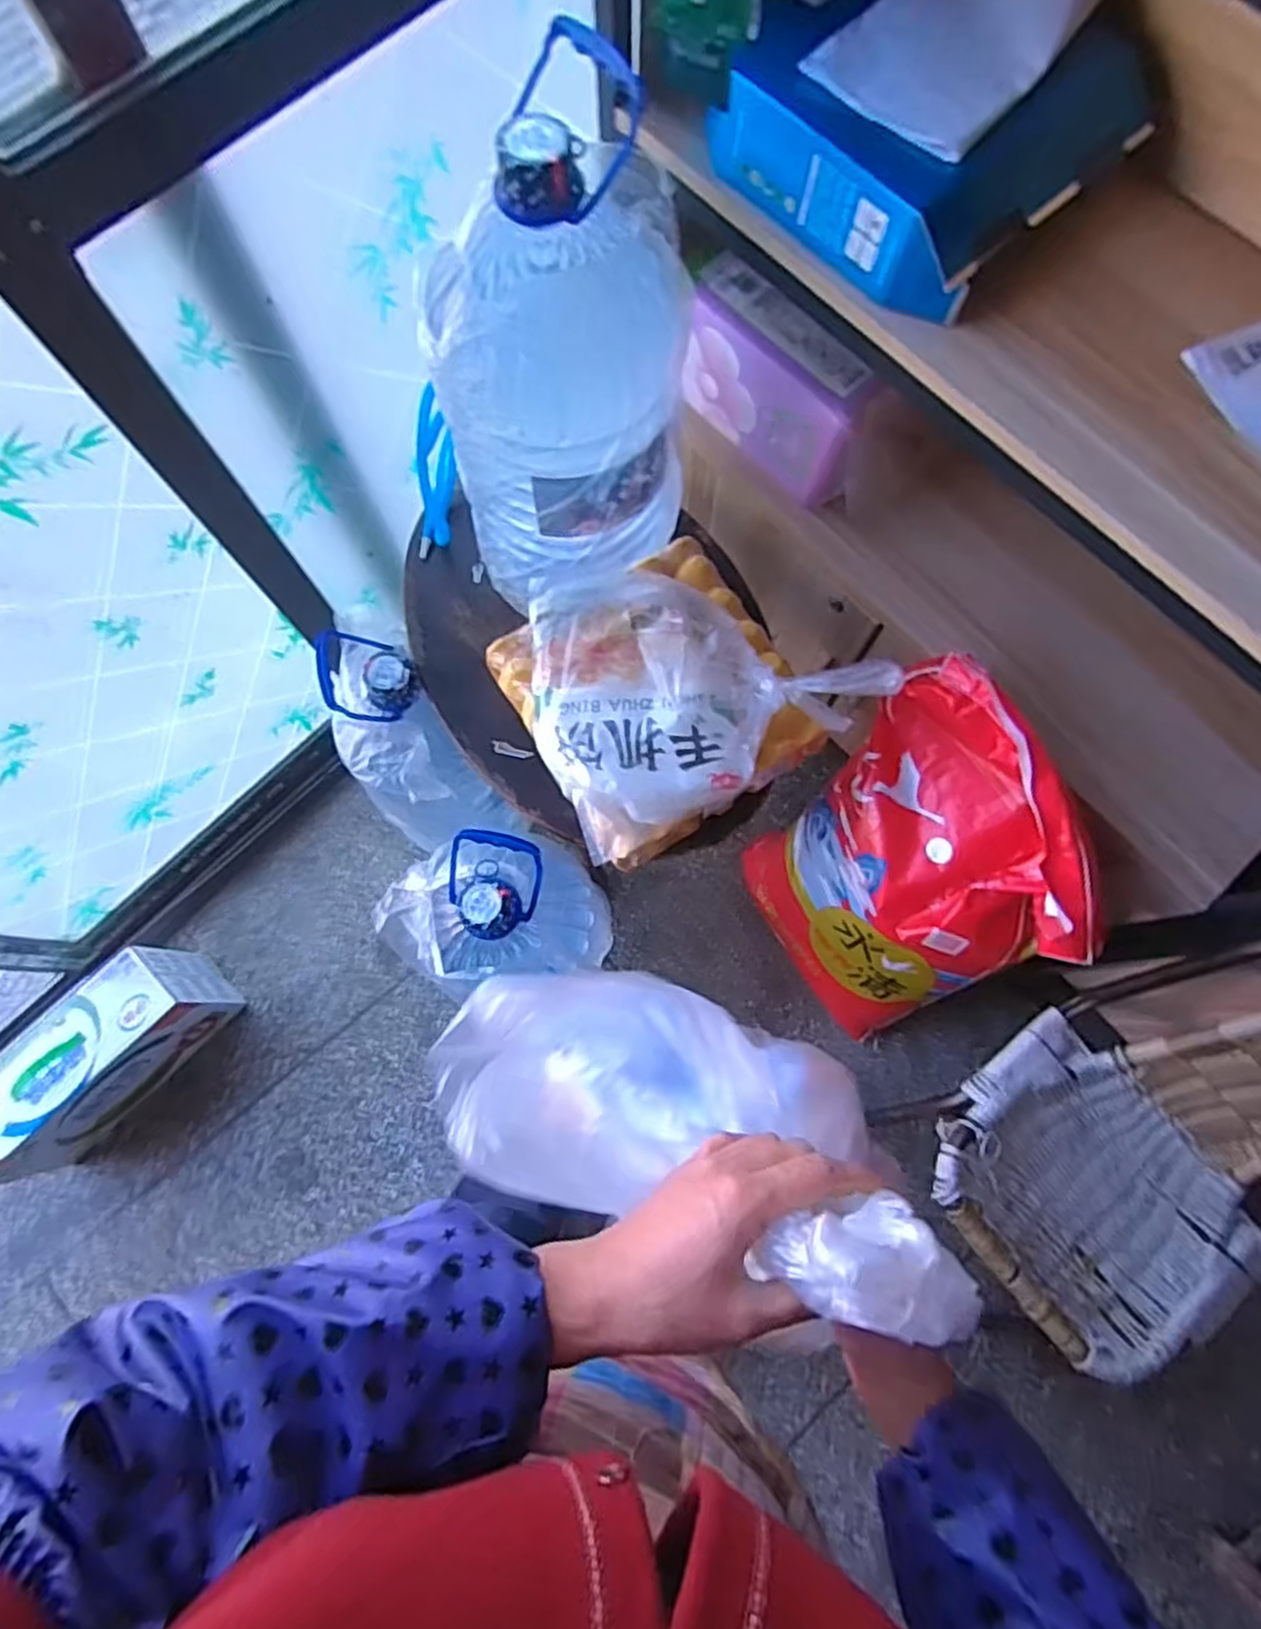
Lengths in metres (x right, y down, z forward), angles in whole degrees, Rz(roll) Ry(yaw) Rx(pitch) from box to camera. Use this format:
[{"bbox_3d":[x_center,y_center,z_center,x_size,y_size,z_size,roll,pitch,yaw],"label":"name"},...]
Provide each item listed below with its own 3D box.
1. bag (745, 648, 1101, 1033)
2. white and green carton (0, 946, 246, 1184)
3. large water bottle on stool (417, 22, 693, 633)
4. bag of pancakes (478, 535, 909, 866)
[{"bbox_3d":[0.343,0.091,1.003,0.253,0.507,0.369,-34,79,-7],"label":"bag"},{"bbox_3d":[-0.793,0.372,1.124,0.128,0.209,0.365,44,81,9],"label":"white and green carton"},{"bbox_3d":[-0.073,-0.442,0.771,0.254,0.406,0.261,1,77,0],"label":"large water bottle on stool"},{"bbox_3d":[0.033,-0.146,0.815,0.305,0.137,0.290,-30,79,-7],"label":"bag of pancakes"}]

